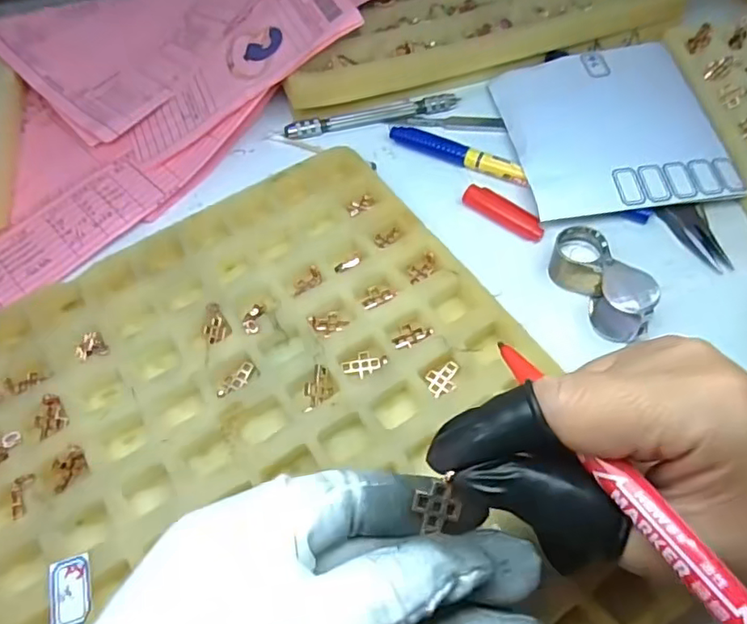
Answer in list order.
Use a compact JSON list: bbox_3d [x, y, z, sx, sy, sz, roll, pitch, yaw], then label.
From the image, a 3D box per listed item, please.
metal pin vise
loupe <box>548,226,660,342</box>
[{"bbox_3d":[-0.001,-0.118,0.340,0.104,0.006,0.012,-12,59,-5],"label":"metal pin vise"},{"bbox_3d":[0.107,-0.013,0.266,0.026,0.027,0.058,-19,60,-9],"label":"loupe"}]

